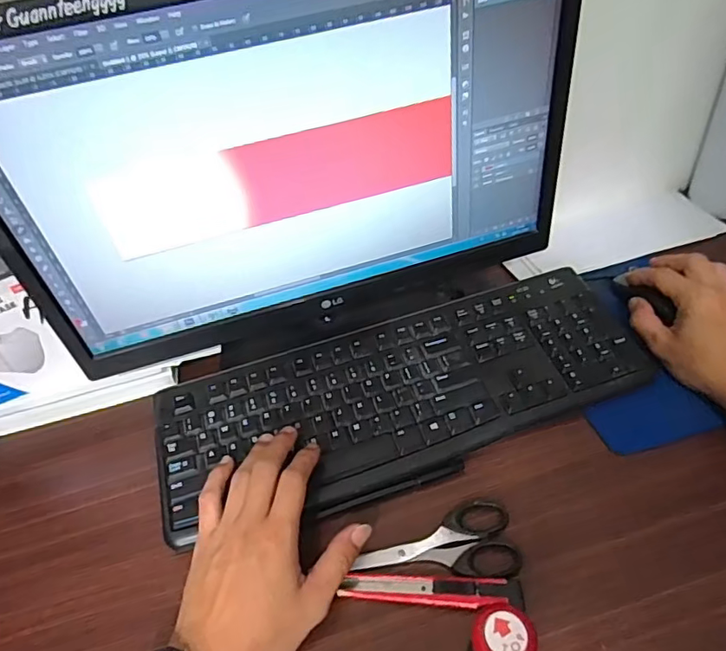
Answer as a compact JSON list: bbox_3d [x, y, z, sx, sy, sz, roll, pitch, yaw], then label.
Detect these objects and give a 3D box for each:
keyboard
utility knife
[{"bbox_3d":[0.035,0.059,0.475,0.434,0.031,0.157,-15,46,-6],"label":"keyboard"},{"bbox_3d":[0.050,0.187,0.368,0.121,0.008,0.020,0,46,7],"label":"utility knife"}]

